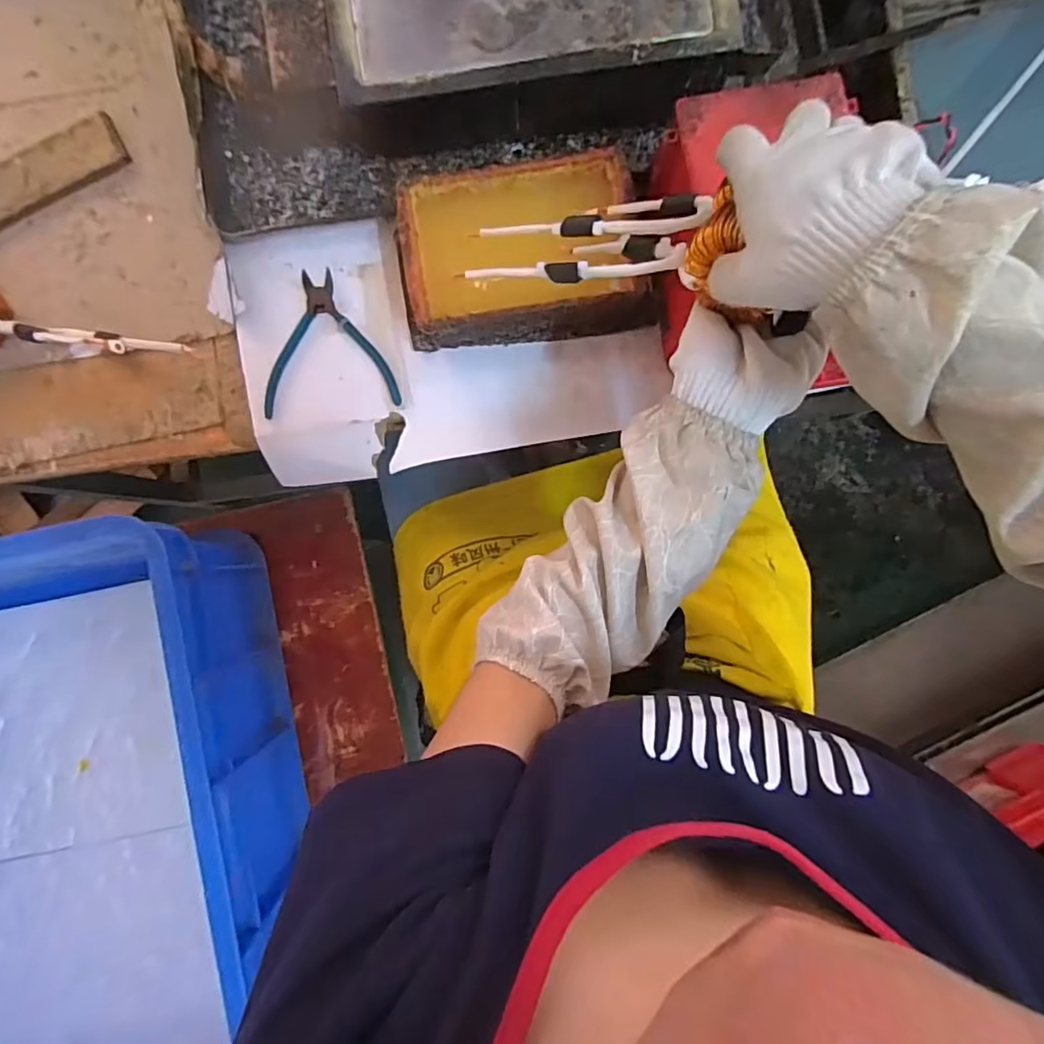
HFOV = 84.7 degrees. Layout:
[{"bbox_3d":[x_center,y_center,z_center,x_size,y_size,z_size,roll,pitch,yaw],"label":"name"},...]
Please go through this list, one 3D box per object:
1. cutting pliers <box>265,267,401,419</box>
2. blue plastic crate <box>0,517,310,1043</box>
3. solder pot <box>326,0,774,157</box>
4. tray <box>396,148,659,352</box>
[{"bbox_3d":[-0.186,-0.171,0.542,0.124,0.008,0.131,-7,88,0],"label":"cutting pliers"},{"bbox_3d":[-0.443,0.334,0.541,0.410,0.192,0.604,-9,88,0],"label":"blue plastic crate"},{"bbox_3d":[0.018,-0.436,0.521,0.359,0.101,0.151,-7,88,0],"label":"solder pot"},{"bbox_3d":[0.001,-0.243,0.512,0.220,0.066,0.143,-9,88,0],"label":"tray"}]

